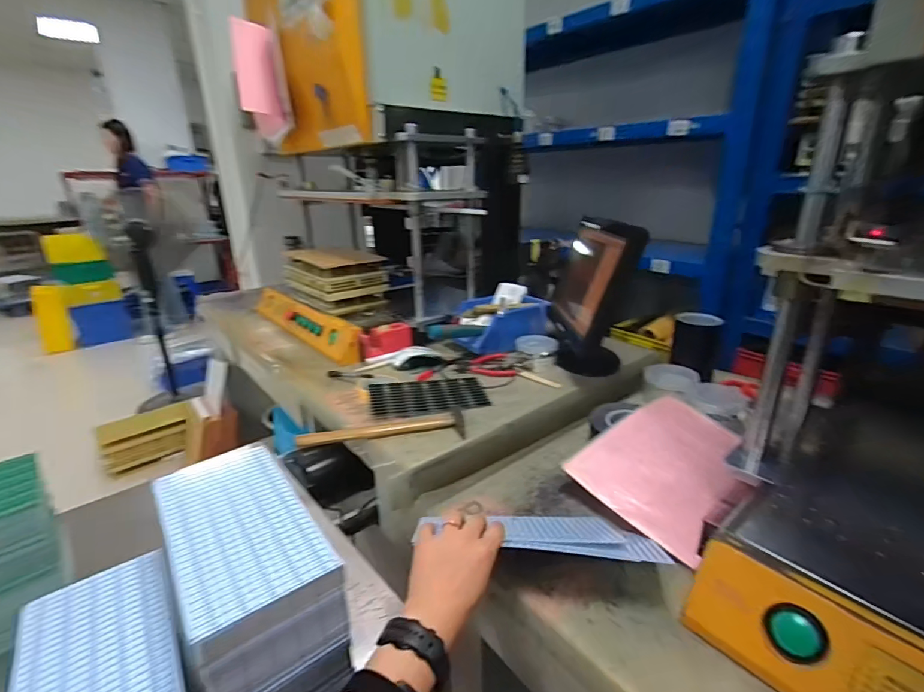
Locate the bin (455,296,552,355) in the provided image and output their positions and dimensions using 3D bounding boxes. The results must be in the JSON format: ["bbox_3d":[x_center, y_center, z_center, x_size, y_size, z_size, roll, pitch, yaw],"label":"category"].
[{"bbox_3d":[0.110,-0.056,1.172,0.232,0.114,0.182,-2,21,-2],"label":"bin"}]

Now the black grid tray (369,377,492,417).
[{"bbox_3d":[-0.070,0.099,0.921,0.234,0.014,0.131,-6,22,-12],"label":"black grid tray"}]

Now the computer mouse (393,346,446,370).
[{"bbox_3d":[-0.108,0.026,1.092,0.123,0.032,0.055,-9,23,-20],"label":"computer mouse"}]

